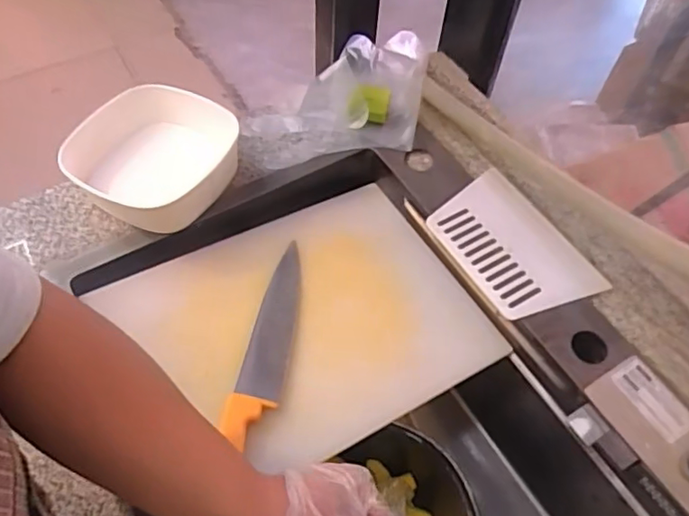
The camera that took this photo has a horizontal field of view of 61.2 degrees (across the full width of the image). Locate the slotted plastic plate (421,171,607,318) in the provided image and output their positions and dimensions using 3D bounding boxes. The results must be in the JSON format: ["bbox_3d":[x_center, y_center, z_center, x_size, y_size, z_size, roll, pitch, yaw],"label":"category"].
[{"bbox_3d":[0.187,-0.013,0.654,0.120,0.007,0.184,-26,61,-18],"label":"slotted plastic plate"}]

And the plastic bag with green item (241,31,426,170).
[{"bbox_3d":[0.006,-0.197,0.738,0.271,0.068,0.149,-24,61,-17],"label":"plastic bag with green item"}]

